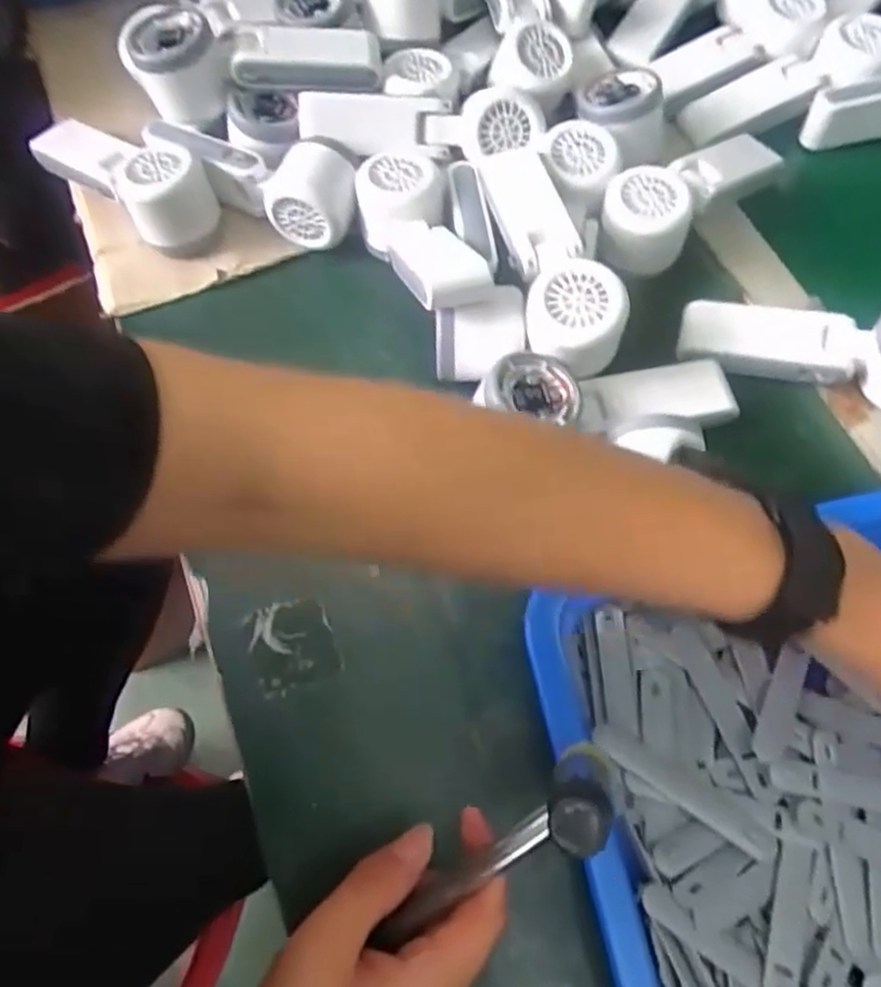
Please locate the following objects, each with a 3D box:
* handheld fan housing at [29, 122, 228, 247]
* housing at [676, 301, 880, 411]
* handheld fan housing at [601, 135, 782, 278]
[{"bbox_3d":[-0.227,-0.235,0.526,0.172,0.048,0.062,39,71,16],"label":"handheld fan housing"},{"bbox_3d":[0.234,-0.092,0.461,0.166,0.049,0.057,10,65,20],"label":"housing"},{"bbox_3d":[0.168,-0.208,0.516,0.158,0.054,0.061,-42,72,-17],"label":"handheld fan housing"}]

